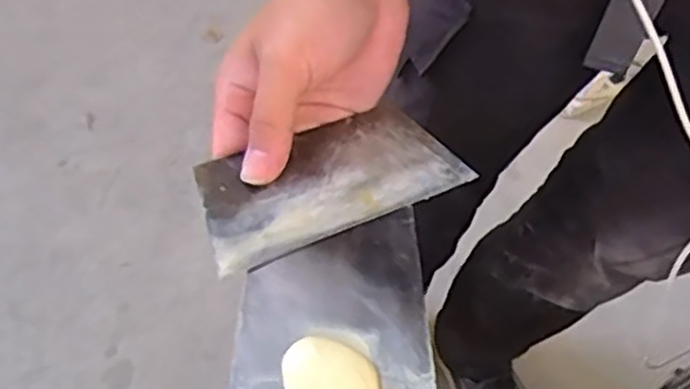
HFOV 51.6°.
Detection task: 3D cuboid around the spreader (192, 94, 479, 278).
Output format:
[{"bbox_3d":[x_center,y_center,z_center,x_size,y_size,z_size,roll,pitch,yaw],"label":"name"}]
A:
[{"bbox_3d":[-0.009,-0.008,0.344,0.132,0.004,0.070,-21,46,-25],"label":"spreader"}]

